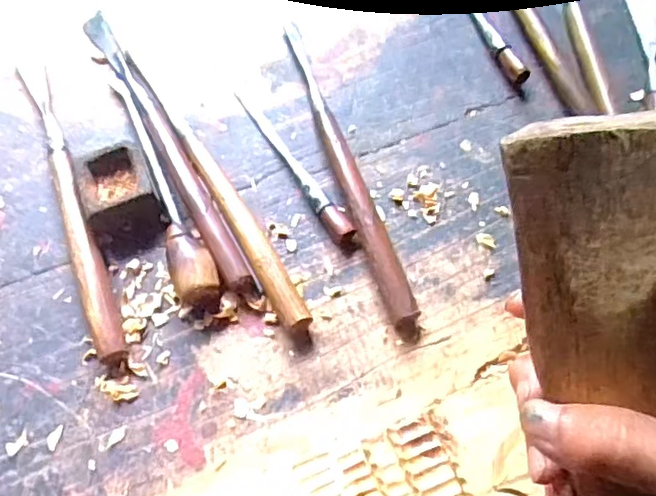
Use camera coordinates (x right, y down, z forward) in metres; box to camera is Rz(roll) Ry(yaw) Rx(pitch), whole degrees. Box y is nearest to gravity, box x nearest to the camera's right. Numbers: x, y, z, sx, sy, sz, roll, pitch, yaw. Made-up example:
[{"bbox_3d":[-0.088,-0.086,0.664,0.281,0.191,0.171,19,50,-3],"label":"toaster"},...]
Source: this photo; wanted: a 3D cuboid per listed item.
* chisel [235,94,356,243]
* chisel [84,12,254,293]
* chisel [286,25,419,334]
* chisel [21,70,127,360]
[{"bbox_3d":[-0.025,-0.059,0.428,0.013,0.014,0.144,-30,69,-13],"label":"chisel"},{"bbox_3d":[-0.116,-0.077,0.427,0.018,0.017,0.253,-28,69,-12],"label":"chisel"},{"bbox_3d":[0.008,-0.067,0.427,0.018,0.018,0.255,-16,67,-7],"label":"chisel"},{"bbox_3d":[-0.171,-0.031,0.408,0.017,0.019,0.230,-21,68,-9],"label":"chisel"}]

